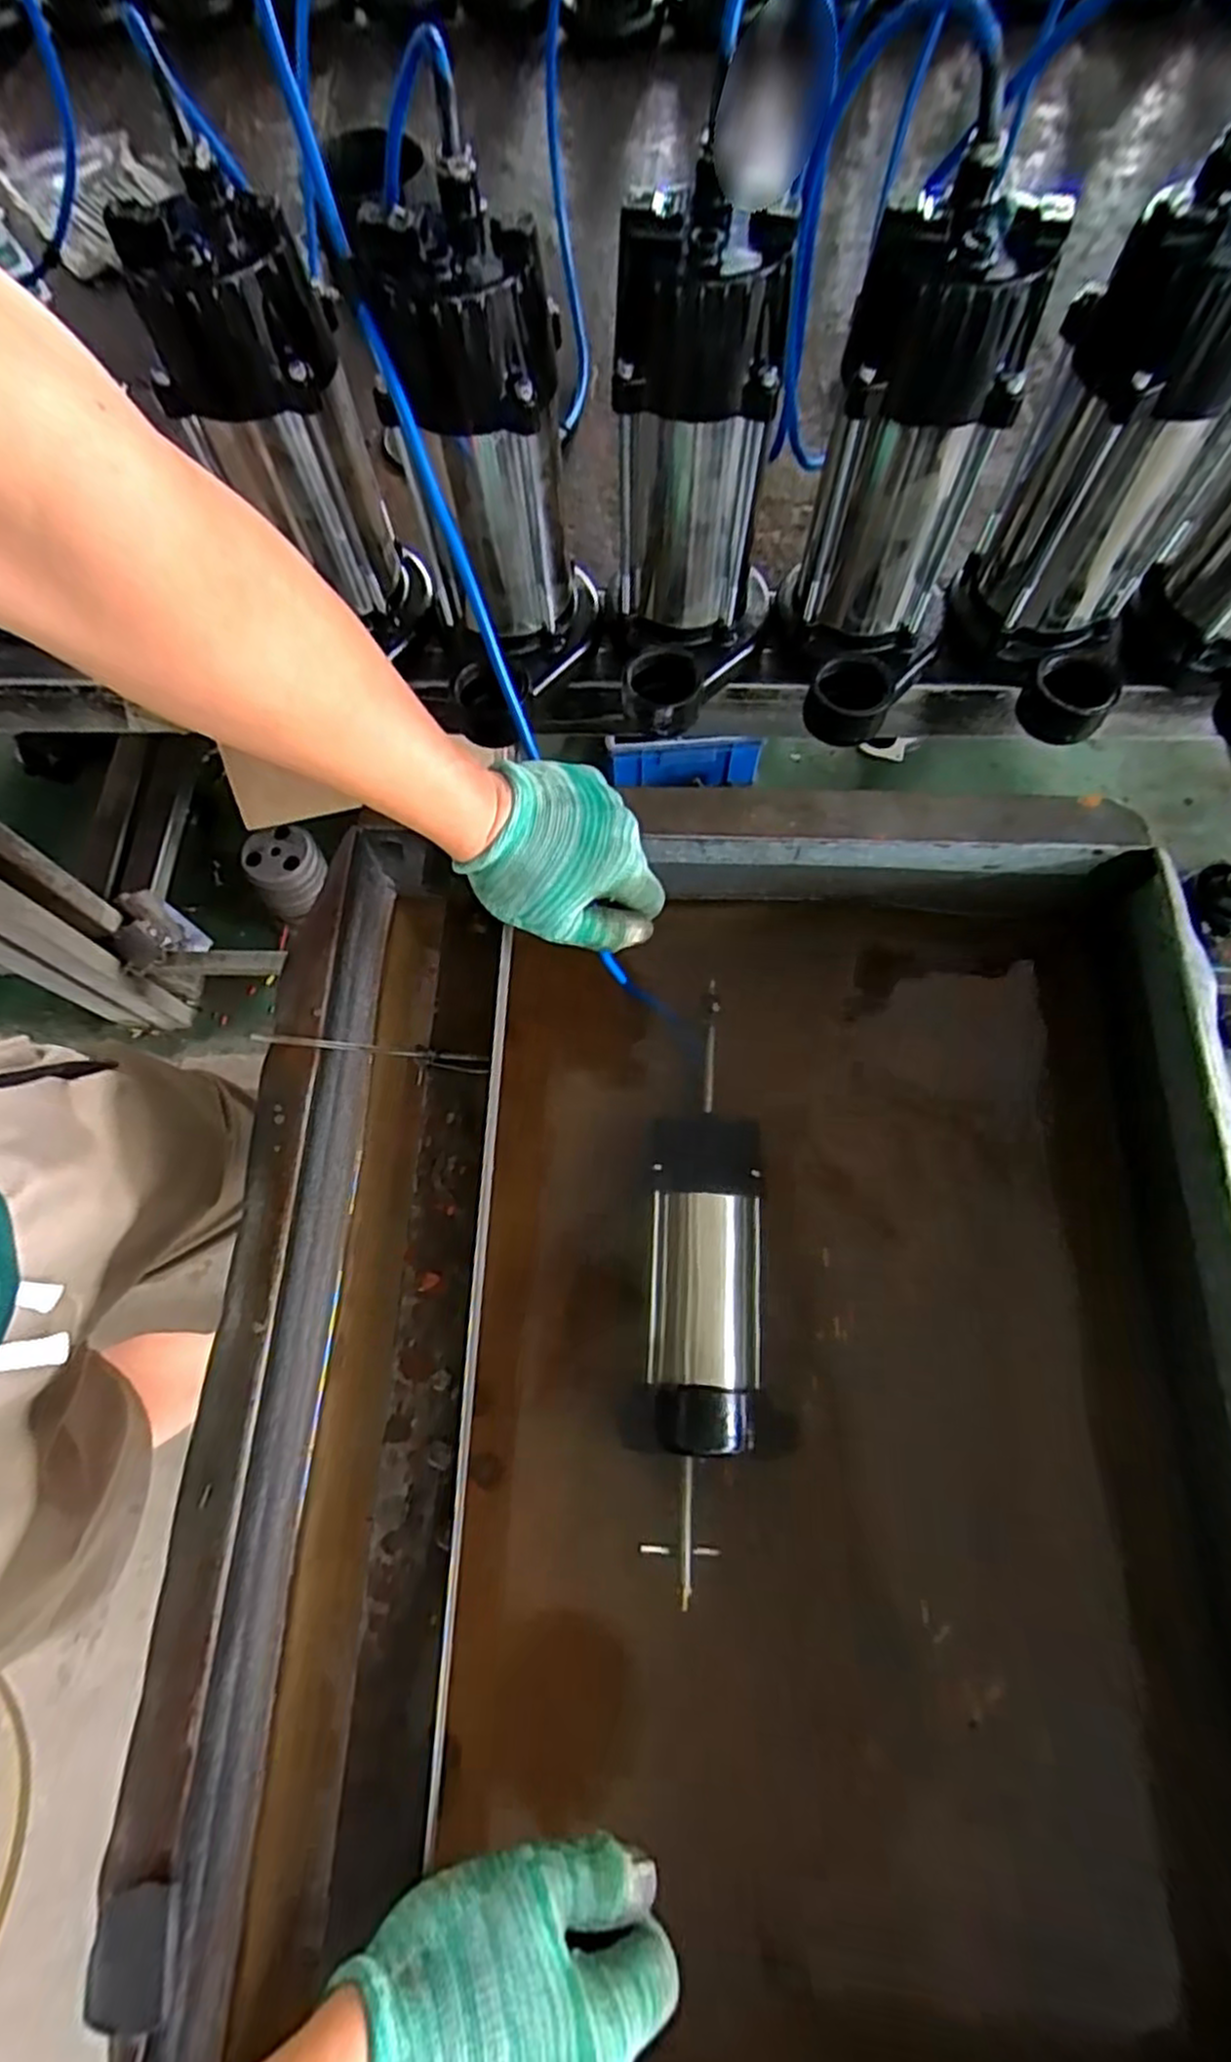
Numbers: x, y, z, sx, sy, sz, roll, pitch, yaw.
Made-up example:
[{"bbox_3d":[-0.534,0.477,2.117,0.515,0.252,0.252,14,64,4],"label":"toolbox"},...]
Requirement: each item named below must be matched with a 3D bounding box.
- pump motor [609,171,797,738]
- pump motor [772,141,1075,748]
[{"bbox_3d":[0.045,-0.322,0.462,0.098,0.222,0.153,4,71,3],"label":"pump motor"},{"bbox_3d":[0.161,-0.316,0.461,0.100,0.226,0.145,18,72,8],"label":"pump motor"}]

